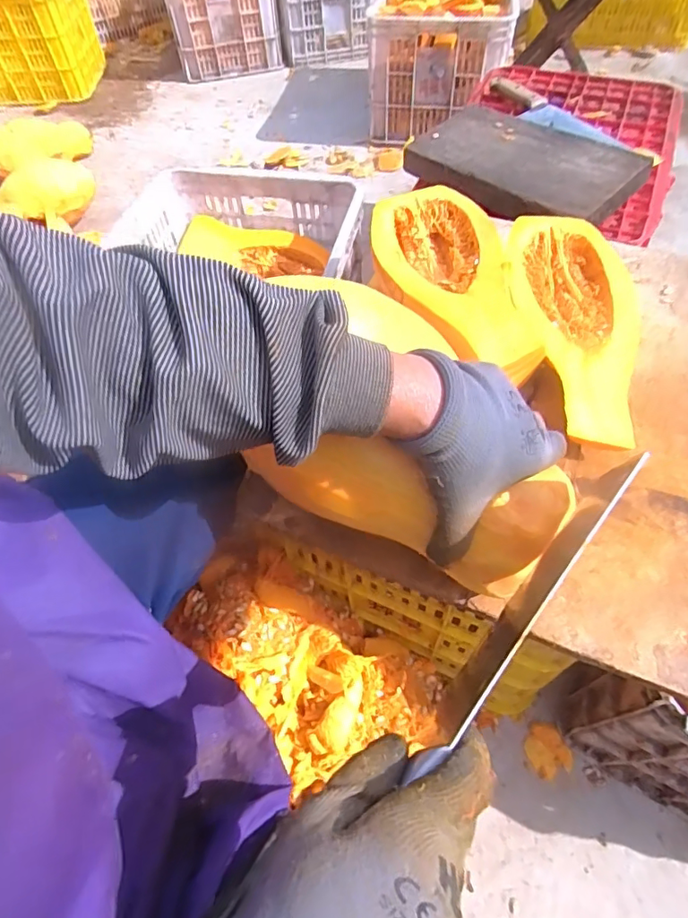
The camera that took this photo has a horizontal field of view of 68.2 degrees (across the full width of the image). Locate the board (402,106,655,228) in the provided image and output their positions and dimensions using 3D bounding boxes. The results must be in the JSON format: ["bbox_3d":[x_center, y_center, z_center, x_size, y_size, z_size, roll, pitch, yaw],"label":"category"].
[{"bbox_3d":[0.259,-0.437,0.750,0.315,0.048,0.209,31,63,21],"label":"board"}]

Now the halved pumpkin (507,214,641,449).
[{"bbox_3d":[0.225,-0.129,0.509,0.133,0.076,0.259,11,58,10],"label":"halved pumpkin"}]

